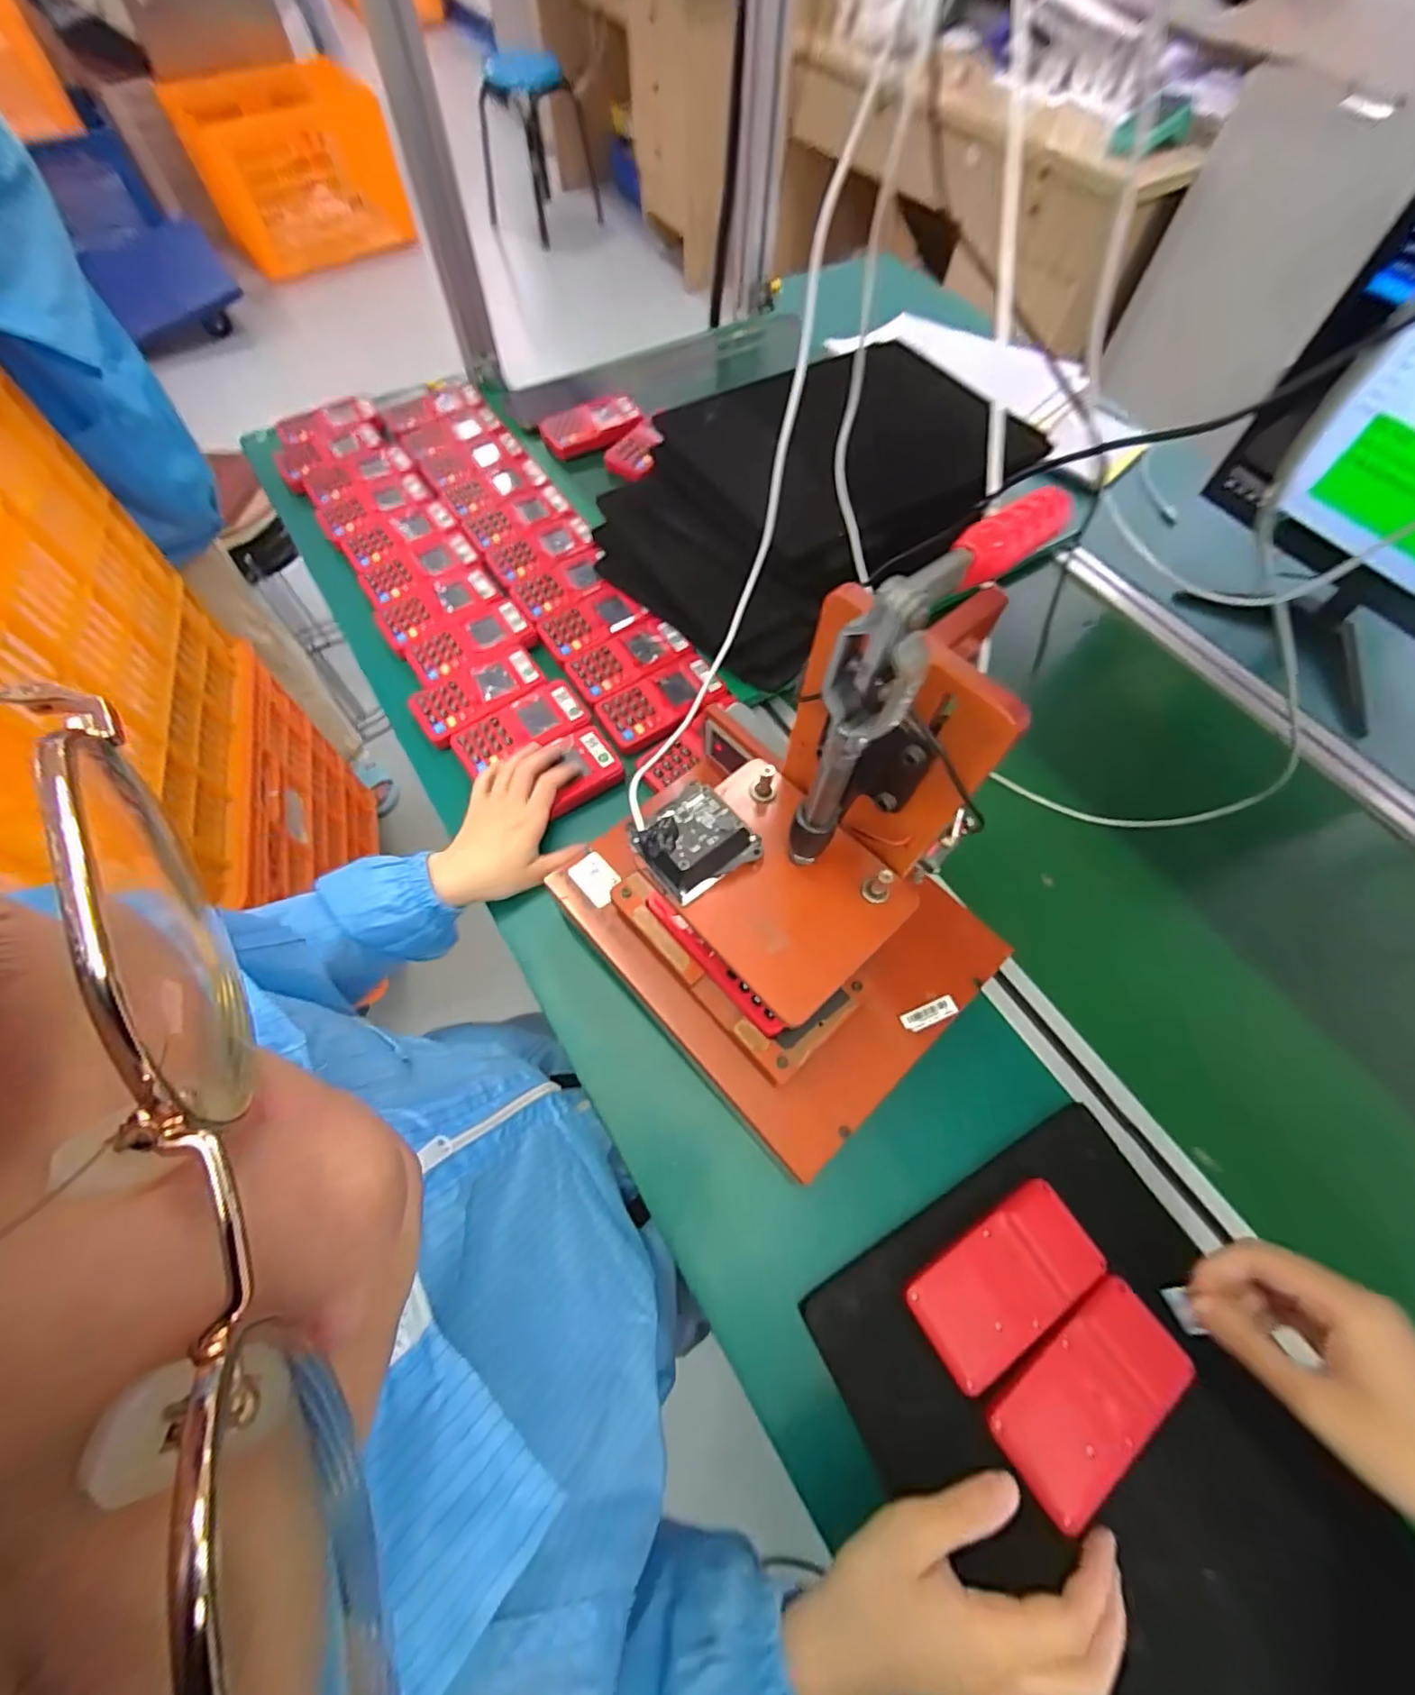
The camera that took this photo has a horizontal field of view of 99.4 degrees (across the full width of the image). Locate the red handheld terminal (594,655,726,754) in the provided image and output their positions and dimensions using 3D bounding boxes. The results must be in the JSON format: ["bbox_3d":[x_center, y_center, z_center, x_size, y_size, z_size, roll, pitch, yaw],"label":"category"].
[{"bbox_3d":[-0.047,-0.141,0.577,0.117,0.013,0.064,-33,70,-17],"label":"red handheld terminal"}]

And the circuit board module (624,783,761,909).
[{"bbox_3d":[-0.005,-0.003,0.340,0.059,0.024,0.048,-35,70,-16],"label":"circuit board module"}]

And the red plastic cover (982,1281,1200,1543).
[{"bbox_3d":[0.226,0.322,0.352,0.123,0.008,0.061,-32,70,-17],"label":"red plastic cover"}]

